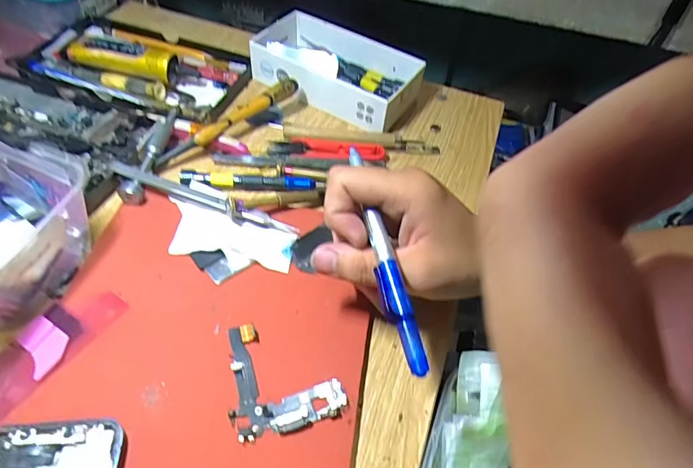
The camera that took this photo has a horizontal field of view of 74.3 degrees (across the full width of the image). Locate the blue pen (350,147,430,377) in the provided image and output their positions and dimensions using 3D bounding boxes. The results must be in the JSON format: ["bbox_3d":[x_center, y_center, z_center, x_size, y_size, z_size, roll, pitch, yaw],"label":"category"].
[{"bbox_3d":[0.020,0.007,0.259,0.013,0.008,0.146,-8,59,-11],"label":"blue pen"}]

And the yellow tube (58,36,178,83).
[{"bbox_3d":[-0.213,-0.164,0.427,0.103,0.024,0.028,15,53,6],"label":"yellow tube"}]

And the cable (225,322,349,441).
[{"bbox_3d":[-0.037,0.083,0.272,0.062,0.006,0.067,-8,53,-12],"label":"cable"}]

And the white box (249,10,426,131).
[{"bbox_3d":[-0.015,-0.159,0.443,0.161,0.043,0.084,26,54,14],"label":"white box"}]

